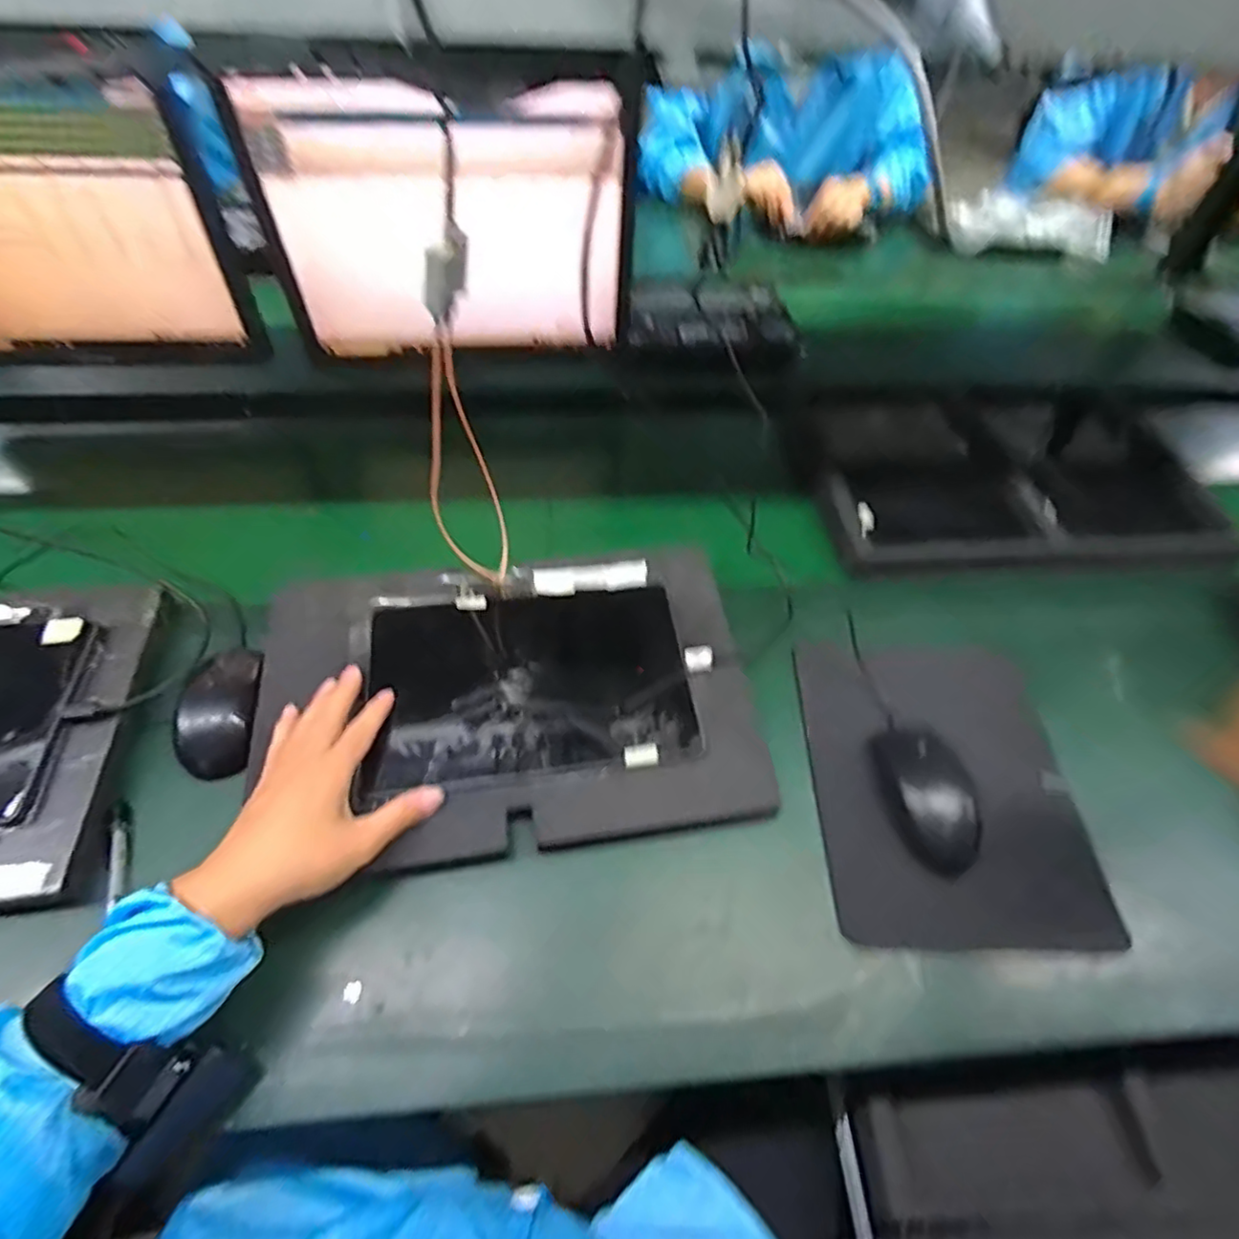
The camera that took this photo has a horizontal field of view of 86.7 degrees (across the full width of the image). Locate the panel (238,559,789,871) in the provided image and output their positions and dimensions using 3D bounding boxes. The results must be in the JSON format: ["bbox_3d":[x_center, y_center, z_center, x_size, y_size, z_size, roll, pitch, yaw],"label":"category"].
[{"bbox_3d":[-0.087,0.057,0.528,0.381,0.022,0.248,-6,54,-8],"label":"panel"}]

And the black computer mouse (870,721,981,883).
[{"bbox_3d":[0.243,0.137,0.513,0.056,0.031,0.116,-2,53,-5],"label":"black computer mouse"}]

